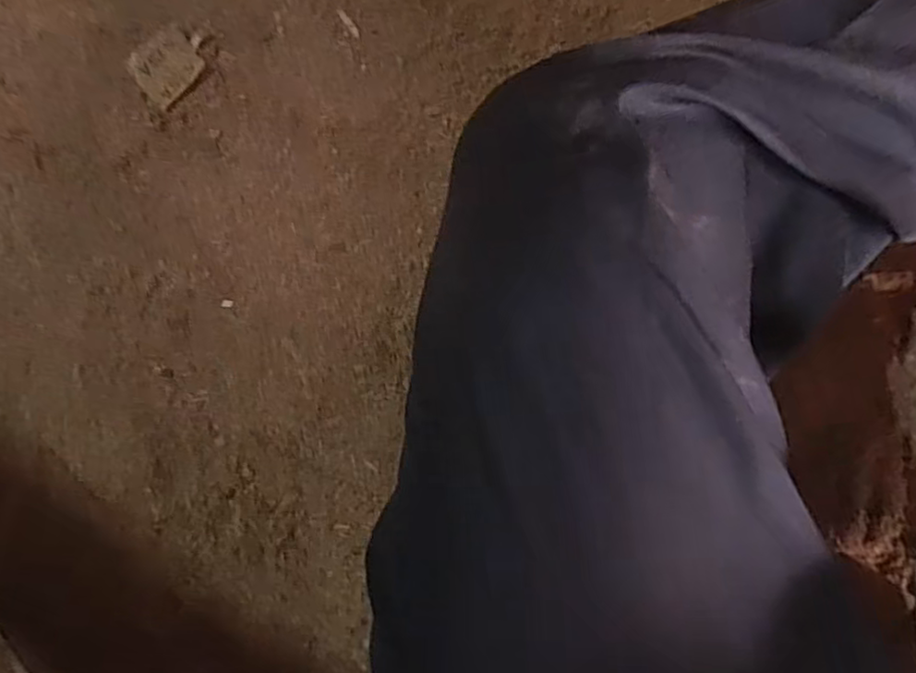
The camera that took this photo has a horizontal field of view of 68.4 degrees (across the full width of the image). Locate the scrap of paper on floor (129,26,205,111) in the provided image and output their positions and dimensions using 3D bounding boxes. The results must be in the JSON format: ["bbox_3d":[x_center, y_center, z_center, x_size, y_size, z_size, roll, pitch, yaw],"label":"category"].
[{"bbox_3d":[-0.205,-0.190,0.472,0.045,0.004,0.040,-44,101,2],"label":"scrap of paper on floor"}]

